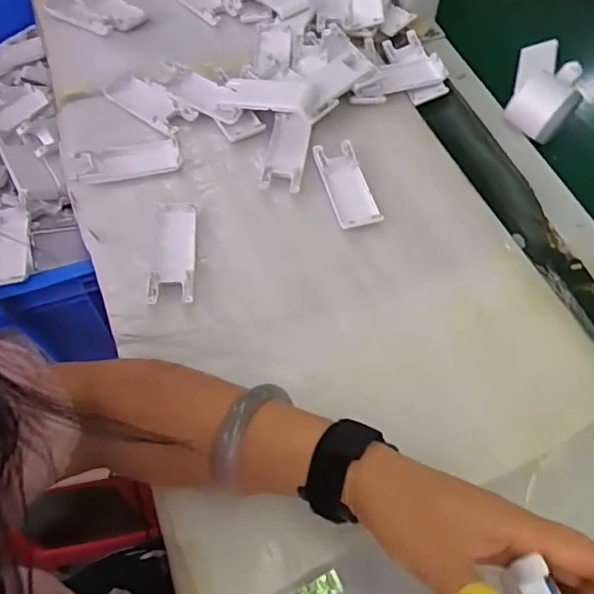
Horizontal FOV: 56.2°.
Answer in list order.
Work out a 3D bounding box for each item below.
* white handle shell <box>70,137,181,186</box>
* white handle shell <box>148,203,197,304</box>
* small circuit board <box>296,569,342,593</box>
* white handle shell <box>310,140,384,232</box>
[{"bbox_3d":[-0.164,-0.134,0.538,0.098,0.018,0.041,-15,59,-11],"label":"white handle shell"},{"bbox_3d":[-0.108,-0.040,0.488,0.036,0.007,0.102,-2,58,-3],"label":"white handle shell"},{"bbox_3d":[0.014,0.192,0.361,0.031,0.004,0.014,-25,62,-17],"label":"small circuit board"},{"bbox_3d":[0.048,-0.109,0.534,0.041,0.010,0.102,-11,59,-9],"label":"white handle shell"}]

